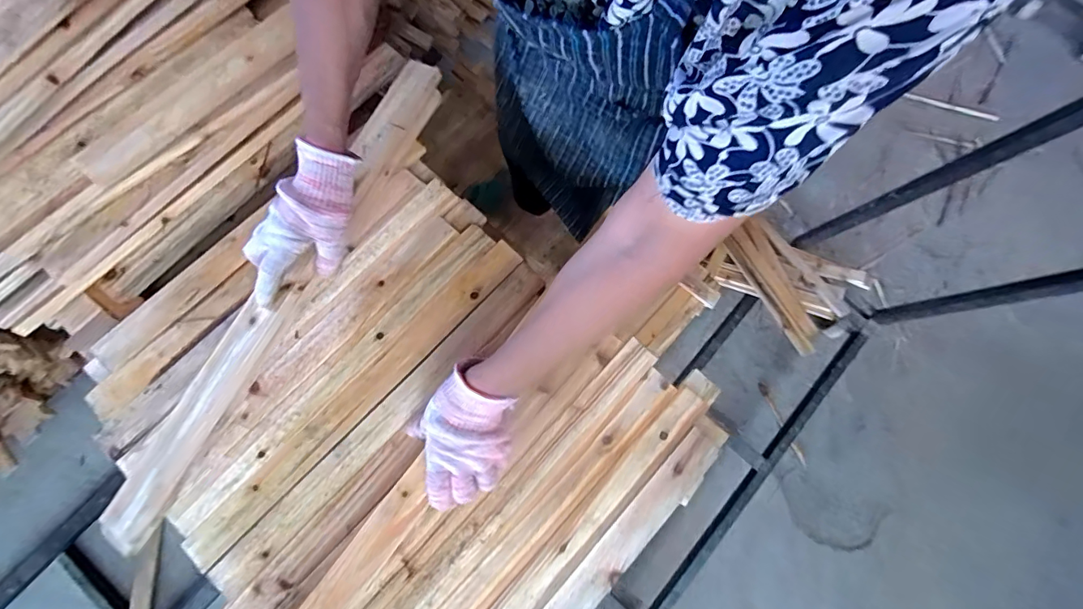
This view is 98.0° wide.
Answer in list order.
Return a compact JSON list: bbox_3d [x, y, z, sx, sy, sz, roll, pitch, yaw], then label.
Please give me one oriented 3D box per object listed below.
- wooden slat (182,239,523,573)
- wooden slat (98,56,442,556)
[{"bbox_3d":[-0.210,0.104,0.563,0.043,0.014,0.492,43,81,10],"label":"wooden slat"},{"bbox_3d":[-0.275,-0.036,0.514,0.048,0.022,0.588,25,77,7],"label":"wooden slat"}]

